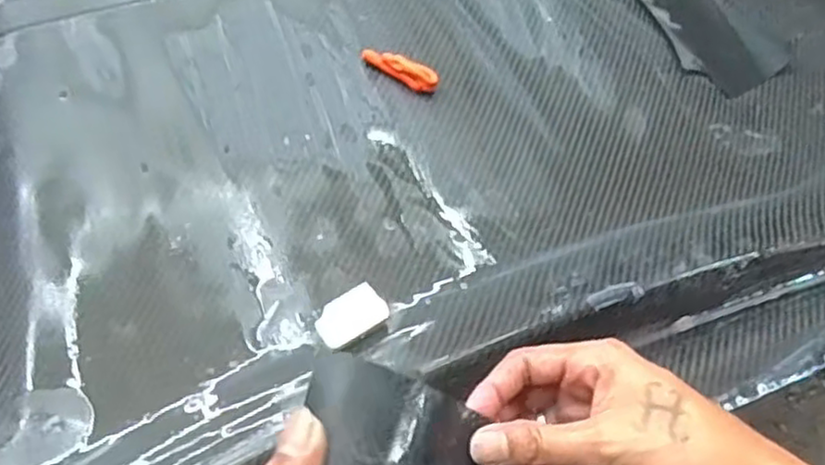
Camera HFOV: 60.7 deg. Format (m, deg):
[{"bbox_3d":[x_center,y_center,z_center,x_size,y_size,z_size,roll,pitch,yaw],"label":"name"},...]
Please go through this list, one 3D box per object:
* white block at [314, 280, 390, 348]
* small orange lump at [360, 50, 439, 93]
[{"bbox_3d":[-0.042,0.058,0.484,0.050,0.009,0.031,-31,66,-22],"label":"white block"},{"bbox_3d":[-0.011,-0.135,0.578,0.068,0.015,0.015,26,59,11],"label":"small orange lump"}]

